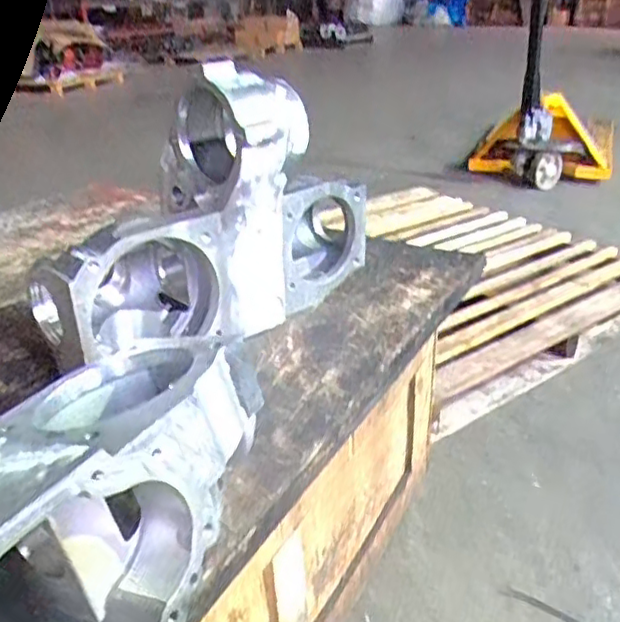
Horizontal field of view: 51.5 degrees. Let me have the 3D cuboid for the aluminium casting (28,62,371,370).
[{"bbox_3d":[-0.099,-0.129,0.802,0.466,0.315,0.196,-24,35,-38],"label":"aluminium casting"}]

